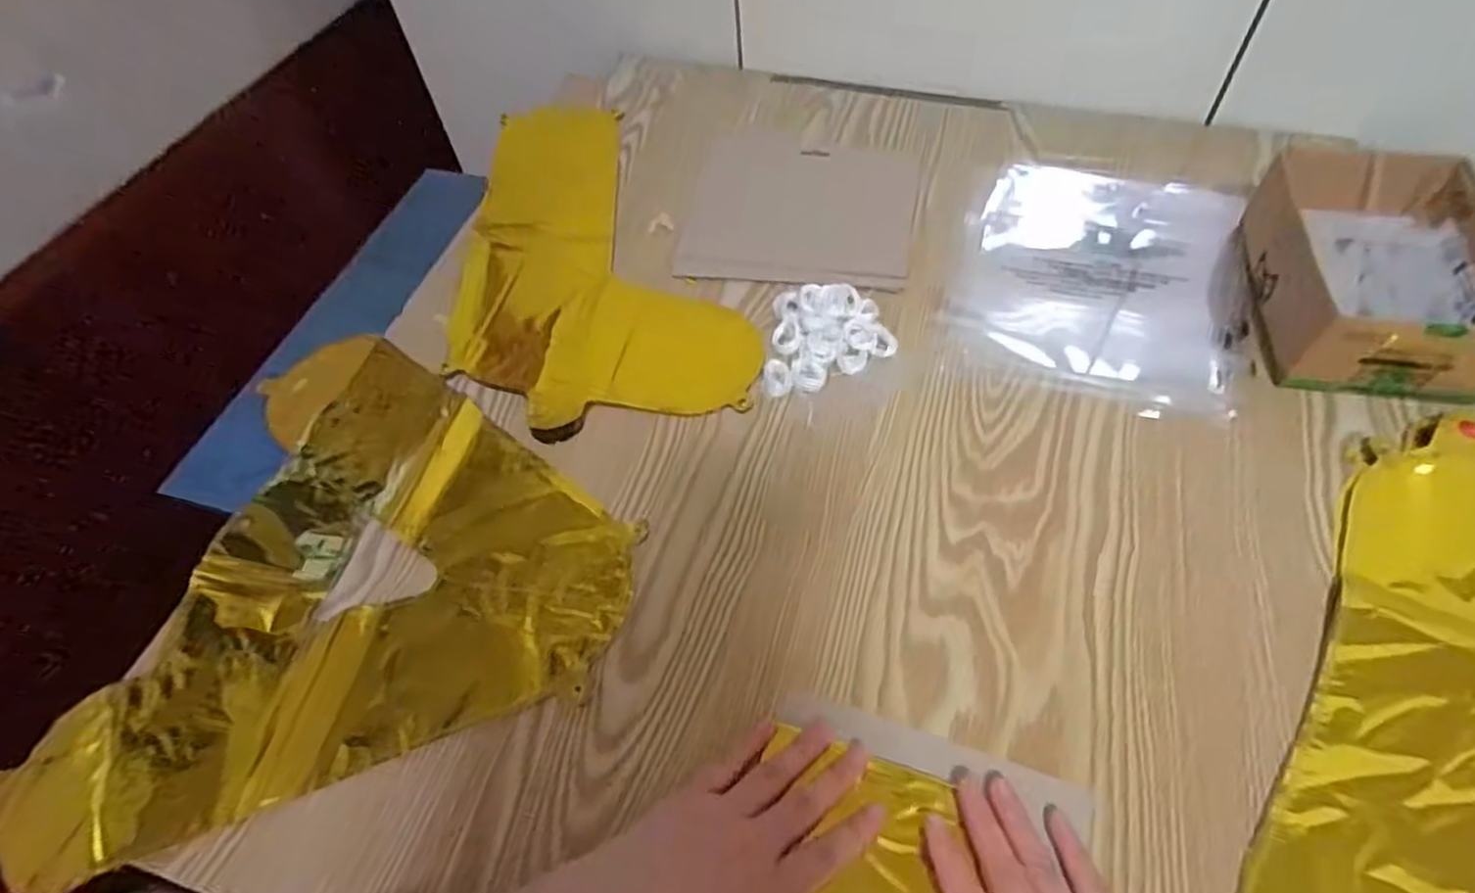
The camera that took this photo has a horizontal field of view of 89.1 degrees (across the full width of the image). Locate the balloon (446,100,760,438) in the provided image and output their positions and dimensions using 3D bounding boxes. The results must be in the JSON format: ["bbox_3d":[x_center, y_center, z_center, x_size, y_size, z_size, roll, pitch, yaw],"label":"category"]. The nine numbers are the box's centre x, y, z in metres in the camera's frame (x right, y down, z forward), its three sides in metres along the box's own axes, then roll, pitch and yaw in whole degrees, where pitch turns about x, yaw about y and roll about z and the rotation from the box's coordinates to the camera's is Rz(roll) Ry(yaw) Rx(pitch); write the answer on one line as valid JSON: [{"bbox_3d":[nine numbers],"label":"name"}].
[{"bbox_3d":[-0.150,-0.170,0.658,0.213,0.013,0.419,-20,56,-10],"label":"balloon"}]

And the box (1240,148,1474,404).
[{"bbox_3d":[0.447,-0.121,0.526,0.133,0.069,0.179,11,56,12],"label":"box"}]

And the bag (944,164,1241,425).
[{"bbox_3d":[0.284,-0.137,0.589,0.207,0.013,0.241,18,58,16],"label":"bag"}]

